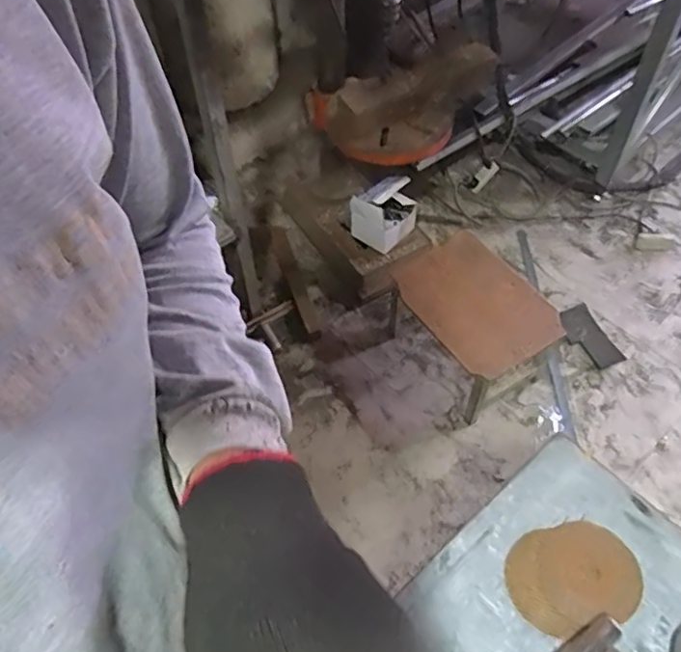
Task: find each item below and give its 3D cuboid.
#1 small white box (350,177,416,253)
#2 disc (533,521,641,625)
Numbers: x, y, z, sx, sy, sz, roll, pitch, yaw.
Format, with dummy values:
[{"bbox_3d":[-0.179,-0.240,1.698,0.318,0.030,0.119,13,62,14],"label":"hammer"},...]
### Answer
[{"bbox_3d":[0.125,-0.327,1.738,0.151,0.172,0.154,32,60,23],"label":"small white box"},{"bbox_3d":[0.207,0.204,0.504,0.082,0.004,0.079,-1,53,1],"label":"disc"}]

